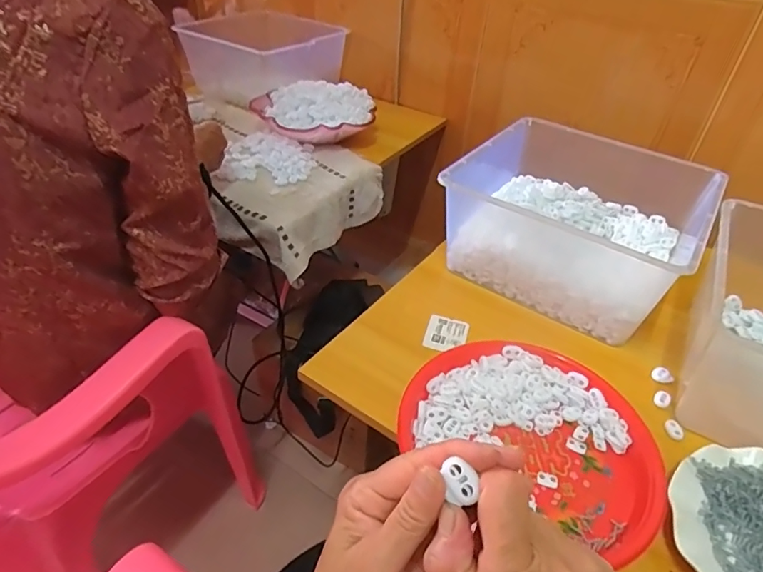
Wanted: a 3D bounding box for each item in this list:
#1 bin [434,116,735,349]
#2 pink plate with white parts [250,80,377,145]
[{"bbox_3d":[0.265,-0.091,0.671,0.286,0.138,0.270,27,44,25],"label":"bin"},{"bbox_3d":[-0.140,-0.356,1.002,0.246,0.072,0.183,0,39,-7],"label":"pink plate with white parts"}]

